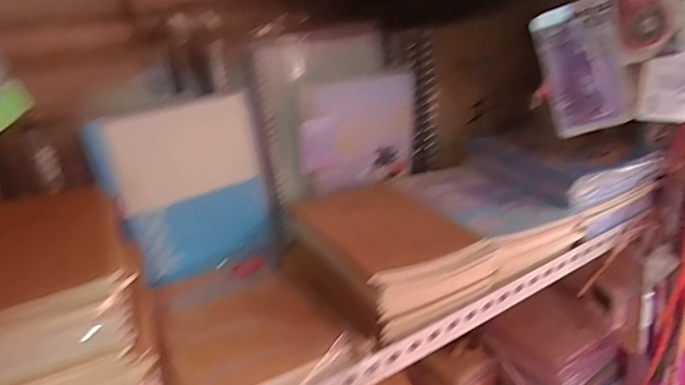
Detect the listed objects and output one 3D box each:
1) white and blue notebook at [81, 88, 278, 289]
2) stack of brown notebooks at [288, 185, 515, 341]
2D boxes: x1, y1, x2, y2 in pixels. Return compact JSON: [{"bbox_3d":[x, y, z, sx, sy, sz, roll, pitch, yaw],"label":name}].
[{"bbox_3d":[-0.170,-0.003,0.579,0.181,0.193,0.015,-16,23,-30],"label":"white and blue notebook"},{"bbox_3d":[0.053,0.057,0.595,0.157,0.053,0.230,-15,22,-27],"label":"stack of brown notebooks"}]

